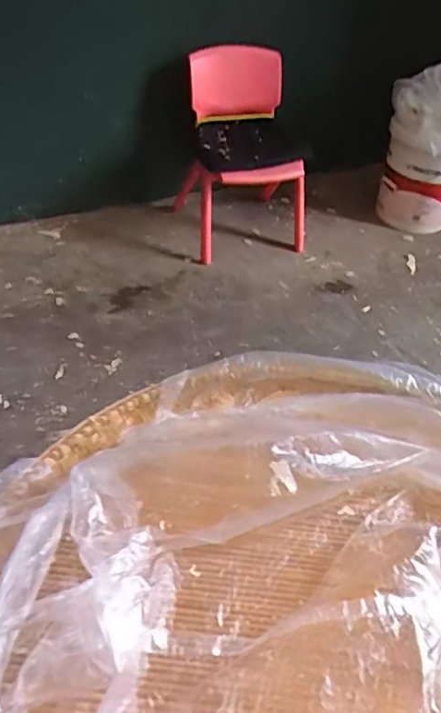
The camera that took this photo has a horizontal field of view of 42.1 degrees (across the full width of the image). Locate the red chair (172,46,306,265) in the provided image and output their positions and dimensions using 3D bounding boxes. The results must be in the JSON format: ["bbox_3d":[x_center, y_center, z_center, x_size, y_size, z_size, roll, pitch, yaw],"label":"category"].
[{"bbox_3d":[0.067,-0.559,1.641,0.346,0.531,0.298,-17,50,-20],"label":"red chair"}]

